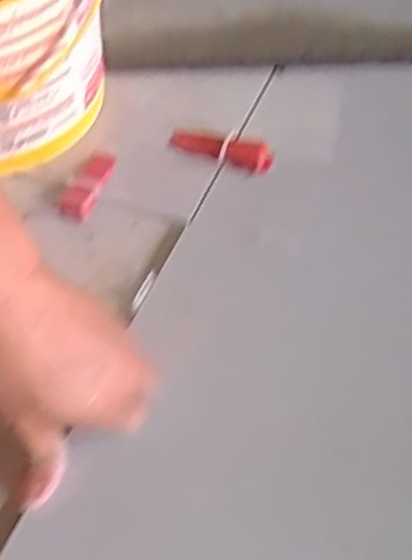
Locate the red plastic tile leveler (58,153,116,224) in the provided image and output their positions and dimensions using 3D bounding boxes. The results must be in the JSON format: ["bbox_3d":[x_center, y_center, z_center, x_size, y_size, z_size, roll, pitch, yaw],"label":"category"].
[{"bbox_3d":[-0.094,-0.075,0.613,0.025,0.014,0.069,16,55,12],"label":"red plastic tile leveler"}]

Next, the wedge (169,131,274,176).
[{"bbox_3d":[0.012,-0.112,0.644,0.090,0.023,0.024,17,55,13],"label":"wedge"}]

